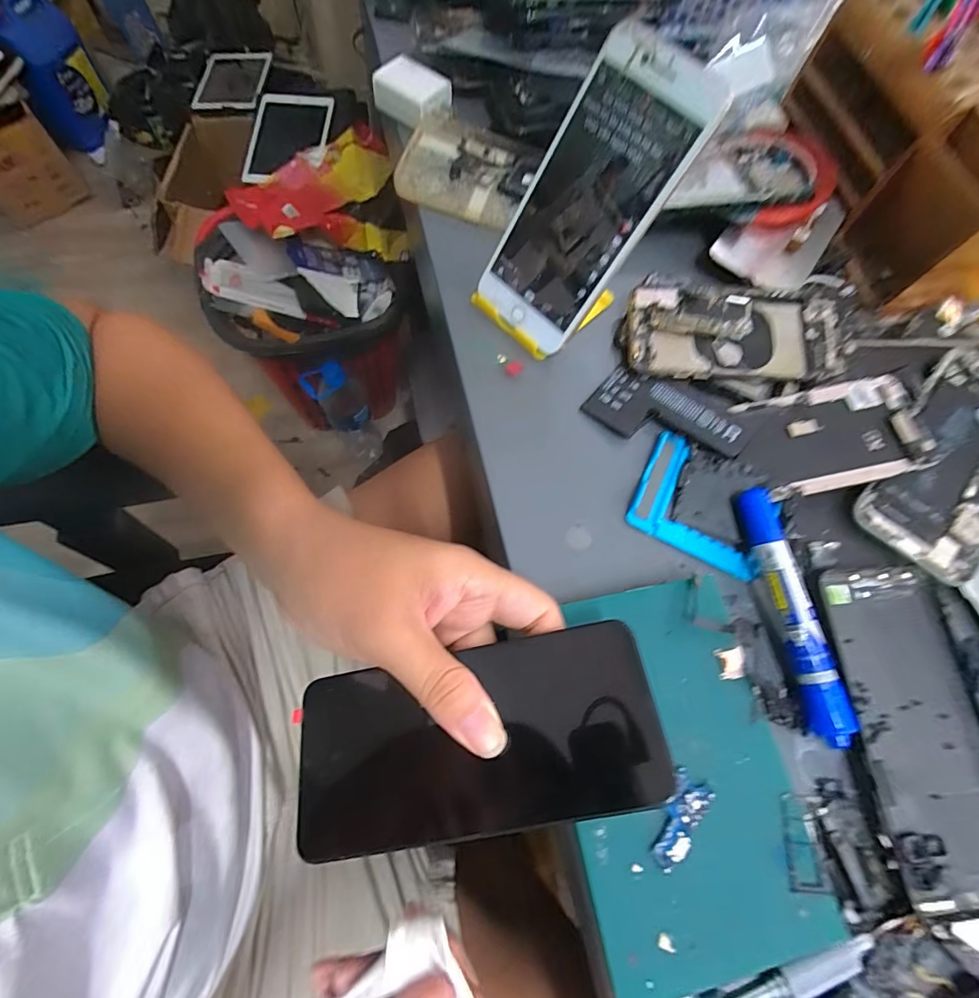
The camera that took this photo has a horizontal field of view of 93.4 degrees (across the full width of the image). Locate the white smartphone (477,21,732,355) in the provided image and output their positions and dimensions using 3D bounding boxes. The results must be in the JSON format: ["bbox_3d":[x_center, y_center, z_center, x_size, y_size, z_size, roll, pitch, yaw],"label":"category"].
[{"bbox_3d":[0.054,-0.168,0.270,0.073,0.152,0.006,44,36,10],"label":"white smartphone"}]

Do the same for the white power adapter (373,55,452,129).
[{"bbox_3d":[-0.062,-0.331,0.374,0.058,0.020,0.041,42,72,10],"label":"white power adapter"}]

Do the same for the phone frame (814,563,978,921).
[{"bbox_3d":[0.227,0.118,0.245,0.079,0.010,0.160,-6,71,-8],"label":"phone frame"}]

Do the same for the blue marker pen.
[{"bbox_3d":[0.167,0.059,0.254,0.025,0.019,0.136,-7,71,-8],"label":"blue marker pen"}]

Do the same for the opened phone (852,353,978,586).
[{"bbox_3d":[0.289,-0.021,0.284,0.075,0.010,0.136,39,71,9],"label":"opened phone"}]

